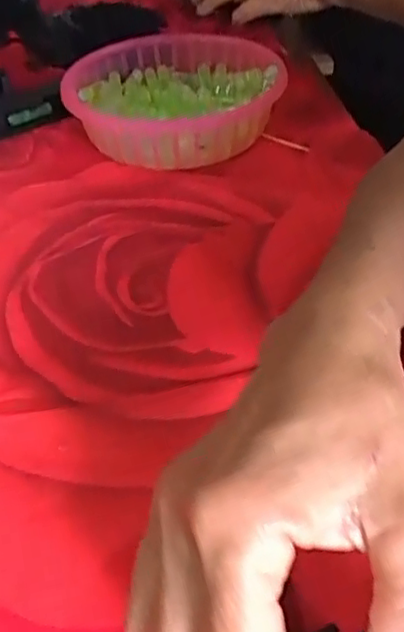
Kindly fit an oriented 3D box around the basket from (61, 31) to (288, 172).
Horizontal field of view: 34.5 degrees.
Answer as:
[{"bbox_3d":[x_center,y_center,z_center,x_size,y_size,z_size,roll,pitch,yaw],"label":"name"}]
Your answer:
[{"bbox_3d":[-0.022,-0.173,0.527,0.166,0.060,0.155,-1,41,1],"label":"basket"}]

